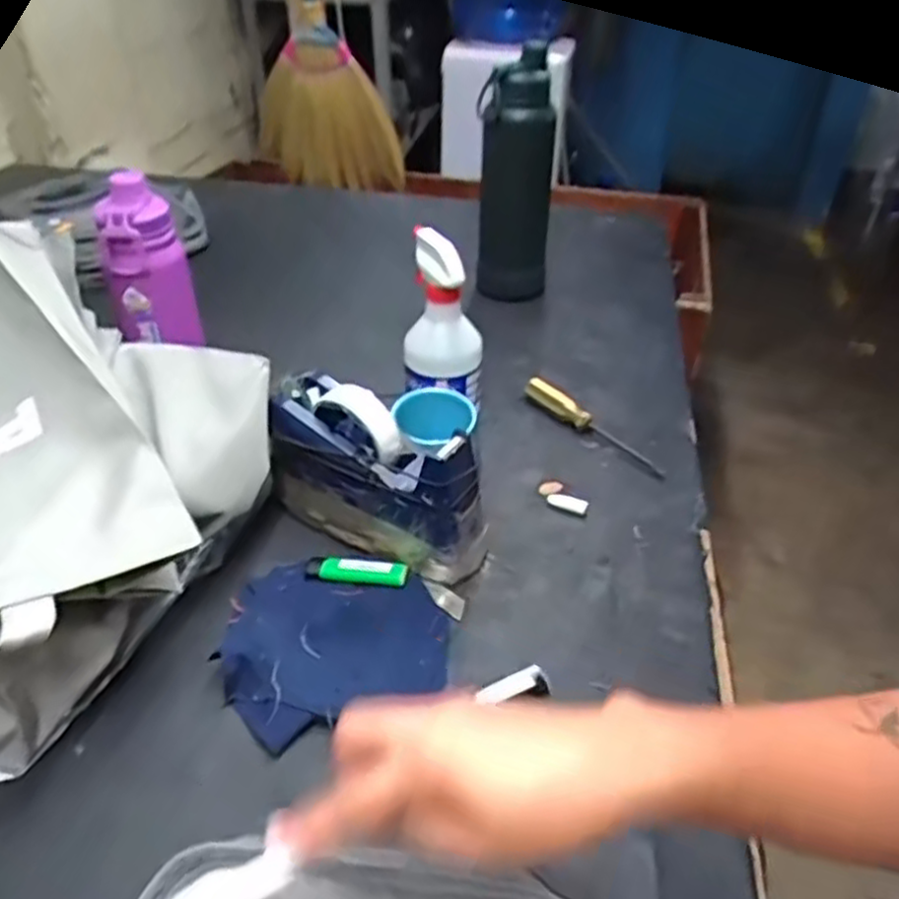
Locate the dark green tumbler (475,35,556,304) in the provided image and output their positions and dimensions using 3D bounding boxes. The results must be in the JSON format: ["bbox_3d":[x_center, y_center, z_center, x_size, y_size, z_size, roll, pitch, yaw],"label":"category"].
[{"bbox_3d":[0.085,-0.341,0.959,0.093,0.288,0.074,3,37,2],"label":"dark green tumbler"}]

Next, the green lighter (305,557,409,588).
[{"bbox_3d":[-0.075,0.098,0.608,0.083,0.011,0.023,5,37,6],"label":"green lighter"}]

